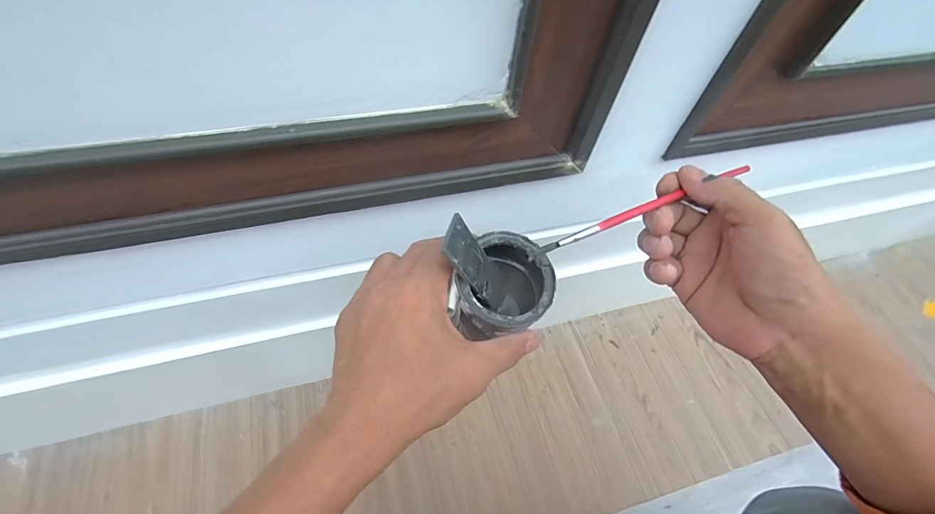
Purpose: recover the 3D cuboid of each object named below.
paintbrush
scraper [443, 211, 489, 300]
[{"bbox_3d":[0.117,-0.032,0.266,0.164,0.011,0.007,-21,60,-16],"label":"paintbrush"},{"bbox_3d":[0.002,0.002,0.261,0.004,0.060,0.028,1,50,30],"label":"scraper"}]

